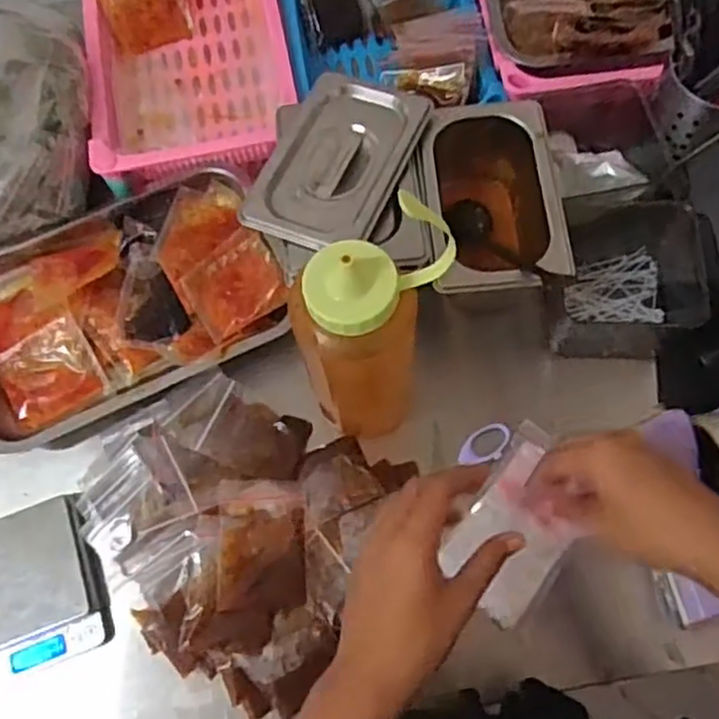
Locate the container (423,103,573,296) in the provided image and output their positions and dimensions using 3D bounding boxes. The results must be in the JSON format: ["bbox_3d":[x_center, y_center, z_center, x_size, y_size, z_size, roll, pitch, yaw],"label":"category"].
[{"bbox_3d":[0.110,-0.130,0.620,0.114,0.093,0.181,-7,68,-1],"label":"container"}]

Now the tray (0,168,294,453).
[{"bbox_3d":[-0.219,-0.050,0.643,0.287,0.035,0.195,-25,69,-8],"label":"tray"}]

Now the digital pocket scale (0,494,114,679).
[{"bbox_3d":[-0.264,0.183,0.571,0.111,0.022,0.119,-20,69,-6],"label":"digital pocket scale"}]

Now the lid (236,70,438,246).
[{"bbox_3d":[-0.020,-0.161,0.573,0.105,0.019,0.157,23,71,11],"label":"lid"}]

